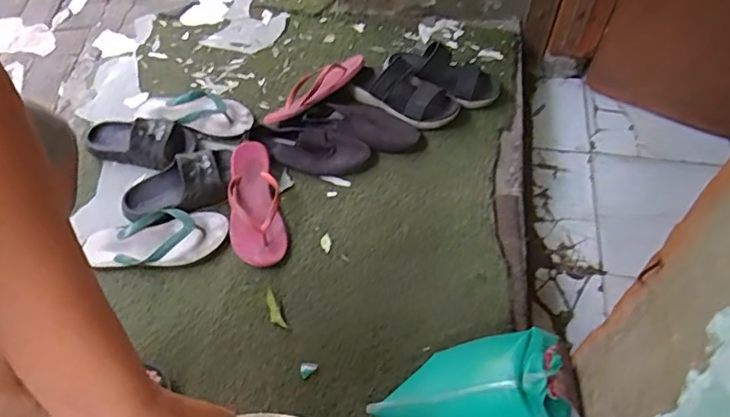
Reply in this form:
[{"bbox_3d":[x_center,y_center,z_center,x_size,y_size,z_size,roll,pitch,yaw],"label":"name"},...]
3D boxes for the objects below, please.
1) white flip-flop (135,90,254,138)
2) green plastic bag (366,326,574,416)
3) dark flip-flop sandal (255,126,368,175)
[{"bbox_3d":[-0.345,-0.204,1.163,0.259,0.037,0.114,12,55,14],"label":"white flip-flop"},{"bbox_3d":[0.137,0.242,0.731,0.241,0.166,0.183,11,54,8],"label":"green plastic bag"},{"bbox_3d":[-0.107,-0.115,1.068,0.222,0.033,0.088,10,54,13],"label":"dark flip-flop sandal"}]

